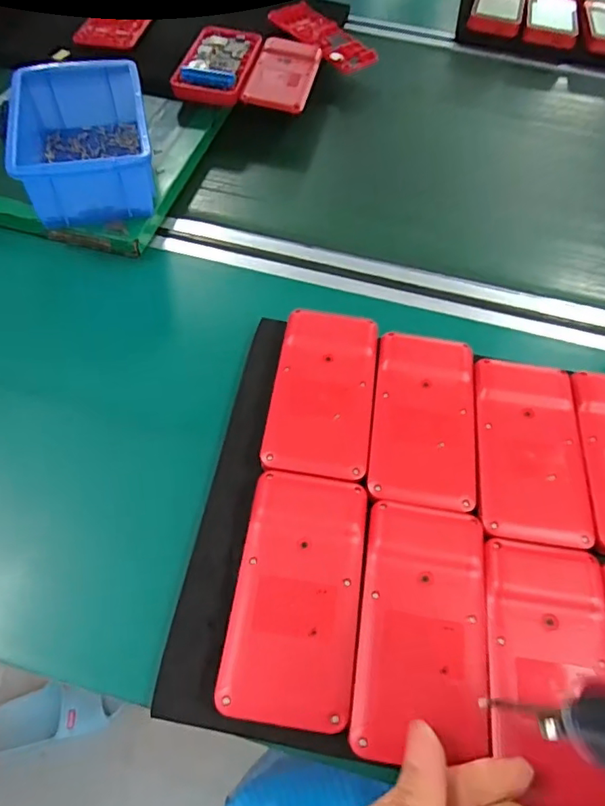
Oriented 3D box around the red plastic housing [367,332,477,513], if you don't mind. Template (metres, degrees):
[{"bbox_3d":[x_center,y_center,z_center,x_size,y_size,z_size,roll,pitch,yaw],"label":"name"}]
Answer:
[{"bbox_3d":[0.076,0.005,0.319,0.061,0.014,0.118,9,57,2],"label":"red plastic housing"}]

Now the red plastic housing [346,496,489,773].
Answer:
[{"bbox_3d":[0.060,0.107,0.256,0.062,0.015,0.115,9,57,2],"label":"red plastic housing"}]

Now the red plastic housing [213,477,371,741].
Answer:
[{"bbox_3d":[-0.002,0.093,0.262,0.061,0.018,0.117,8,57,1],"label":"red plastic housing"}]

